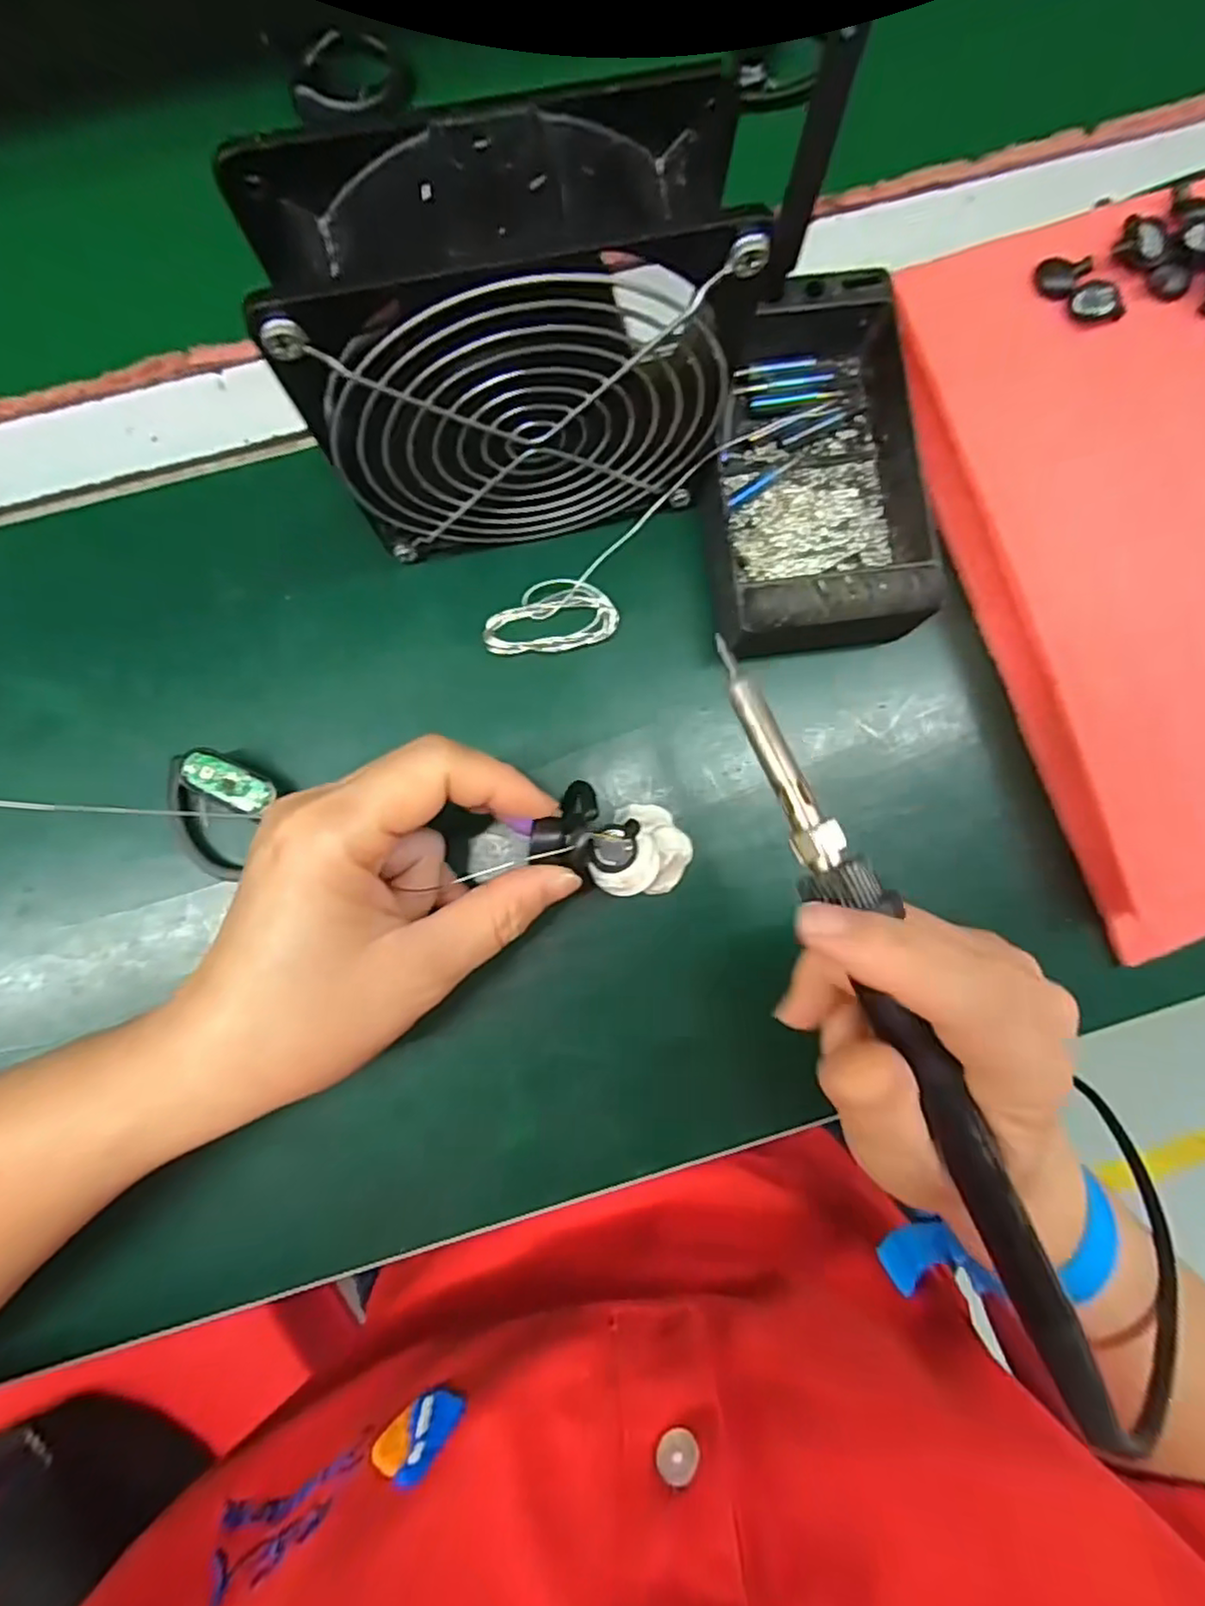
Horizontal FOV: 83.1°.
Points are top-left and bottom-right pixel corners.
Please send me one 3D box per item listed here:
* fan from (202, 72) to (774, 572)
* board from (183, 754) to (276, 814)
[{"bbox_3d":[-0.023,-0.124,0.204,0.125,0.121,0.049,-13,87,-5],"label":"fan"},{"bbox_3d":[-0.131,-0.006,0.238,0.028,0.006,0.012,29,88,-18],"label":"board"}]

